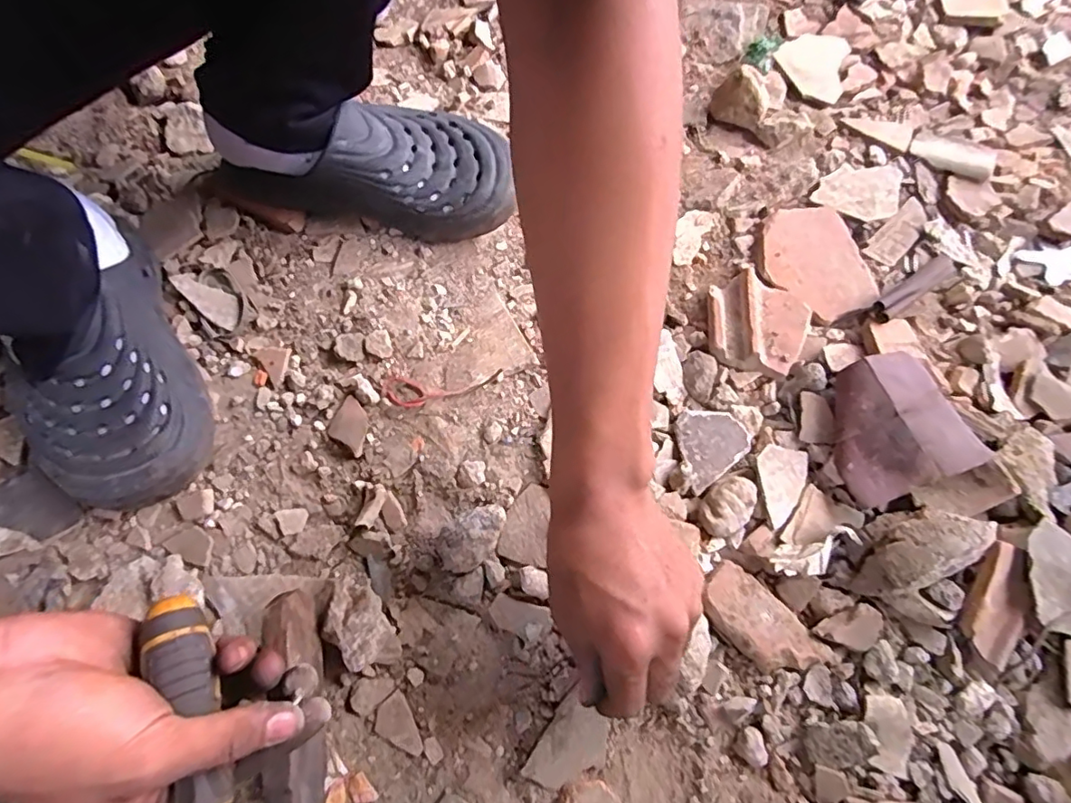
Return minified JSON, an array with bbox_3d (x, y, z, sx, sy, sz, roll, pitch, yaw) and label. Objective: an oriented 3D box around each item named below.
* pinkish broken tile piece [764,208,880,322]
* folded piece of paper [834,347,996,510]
[{"bbox_3d":[0.246,-0.124,0.494,0.084,0.007,0.108,-16,69,-6],"label":"pinkish broken tile piece"},{"bbox_3d":[0.267,0.016,0.421,0.102,0.032,0.099,-19,69,-7],"label":"folded piece of paper"}]

